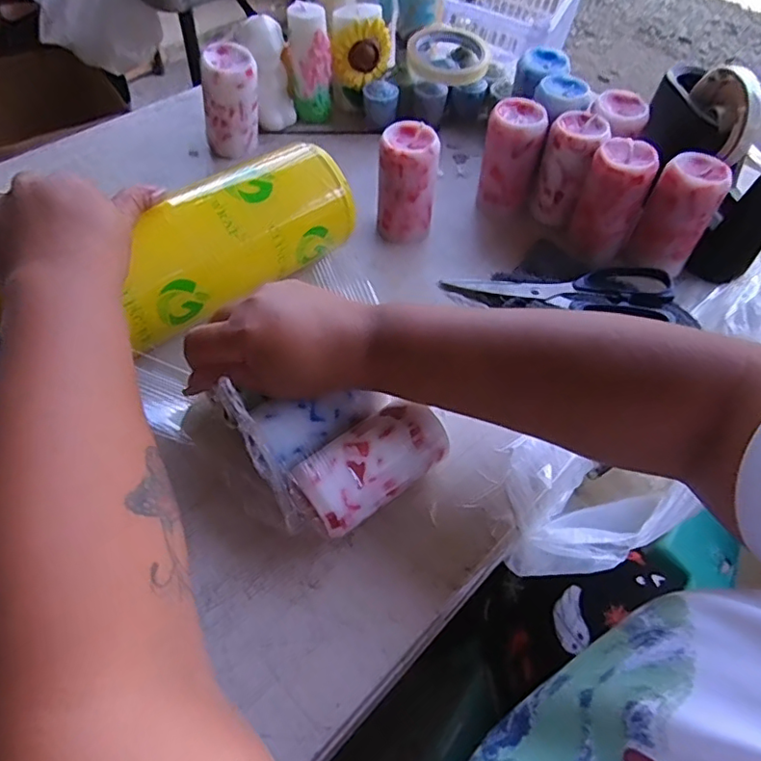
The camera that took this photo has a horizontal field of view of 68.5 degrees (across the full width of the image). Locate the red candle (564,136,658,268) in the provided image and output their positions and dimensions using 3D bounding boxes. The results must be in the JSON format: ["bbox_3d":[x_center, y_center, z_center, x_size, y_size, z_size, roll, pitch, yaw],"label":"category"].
[{"bbox_3d":[0.202,-0.157,0.490,0.055,0.092,0.044,24,57,12],"label":"red candle"}]

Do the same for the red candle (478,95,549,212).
[{"bbox_3d":[0.122,-0.205,0.532,0.053,0.099,0.058,14,56,5],"label":"red candle"}]

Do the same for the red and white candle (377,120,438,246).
[{"bbox_3d":[0.024,-0.173,0.499,0.050,0.097,0.041,7,55,1],"label":"red and white candle"}]

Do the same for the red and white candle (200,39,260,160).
[{"bbox_3d":[-0.146,-0.269,0.548,0.052,0.094,0.043,-10,57,-11],"label":"red and white candle"}]

